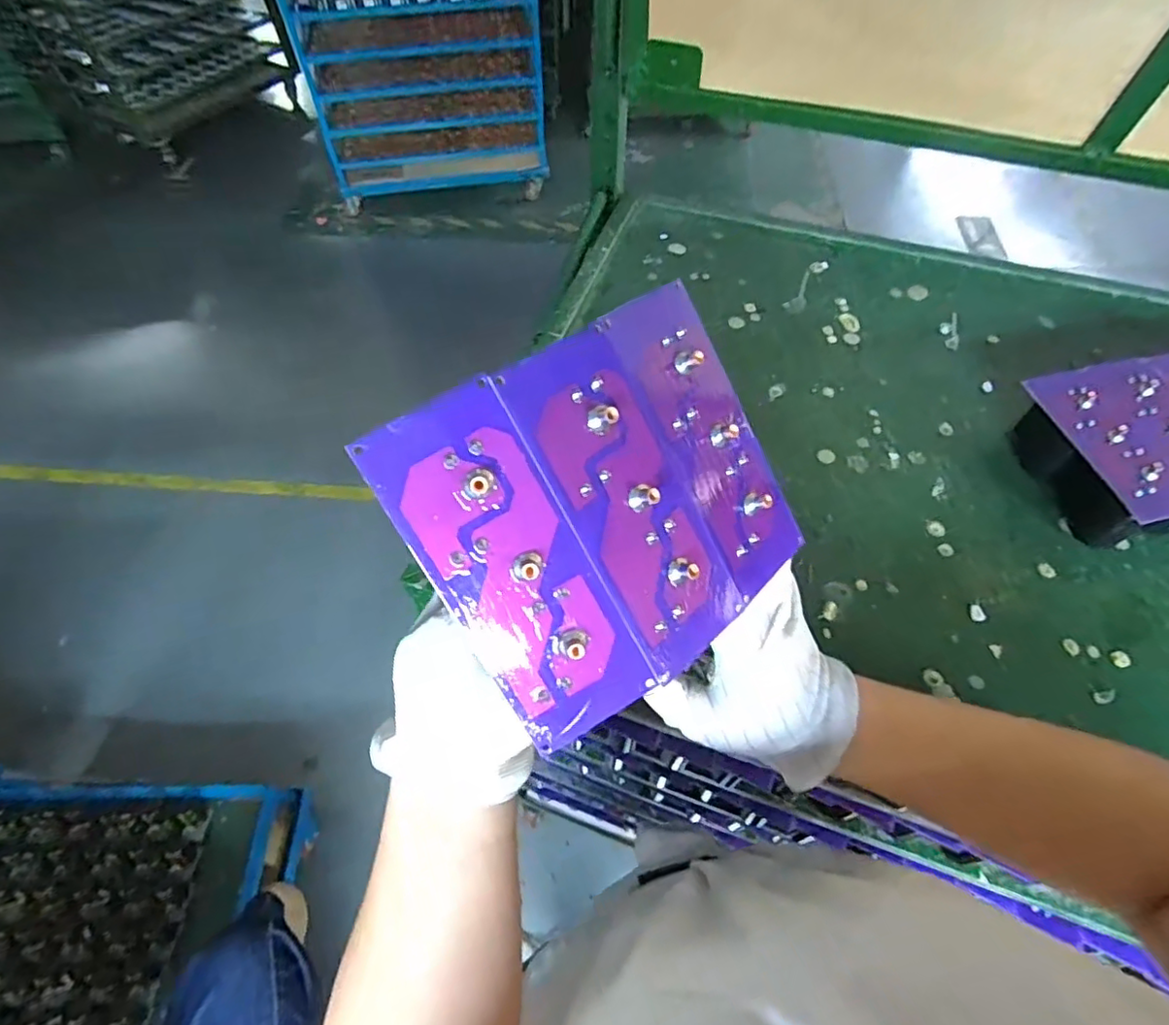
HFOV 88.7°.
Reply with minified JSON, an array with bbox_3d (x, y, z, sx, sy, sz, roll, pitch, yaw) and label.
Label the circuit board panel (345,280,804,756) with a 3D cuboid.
[{"bbox_3d":[0.015,-0.003,0.240,0.152,0.014,0.134,-33,103,-21],"label":"circuit board panel"}]

